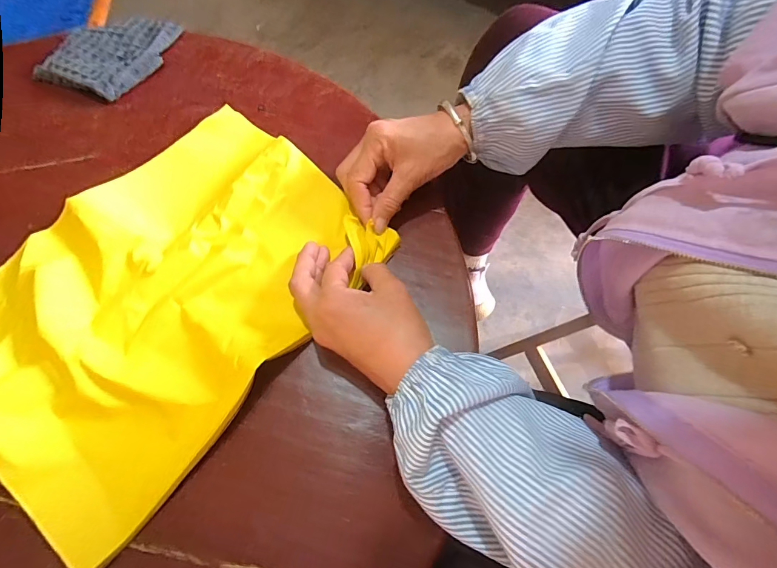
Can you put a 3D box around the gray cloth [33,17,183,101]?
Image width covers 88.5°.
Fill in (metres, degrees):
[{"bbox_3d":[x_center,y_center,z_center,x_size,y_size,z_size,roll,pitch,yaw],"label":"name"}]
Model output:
[{"bbox_3d":[-0.329,-0.273,0.470,0.121,0.020,0.129,20,67,7],"label":"gray cloth"}]

